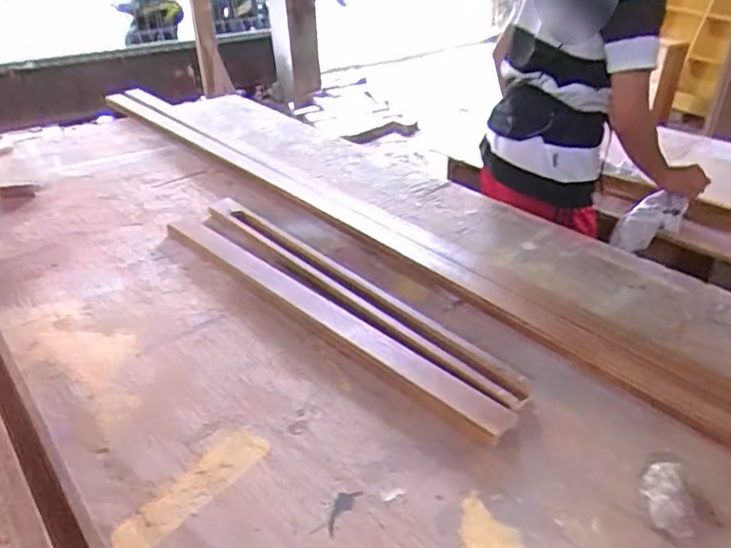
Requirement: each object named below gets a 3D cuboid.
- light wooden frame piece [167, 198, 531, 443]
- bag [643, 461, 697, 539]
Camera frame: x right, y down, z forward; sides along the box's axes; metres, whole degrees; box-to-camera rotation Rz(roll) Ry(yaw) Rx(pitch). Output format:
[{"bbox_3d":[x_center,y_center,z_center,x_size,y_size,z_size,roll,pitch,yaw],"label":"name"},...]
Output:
[{"bbox_3d":[-0.082,0.034,1.128,0.911,0.030,0.154,29,45,35],"label":"light wooden frame piece"},{"bbox_3d":[0.389,0.291,0.725,0.053,0.028,0.100,3,35,5],"label":"bag"}]

